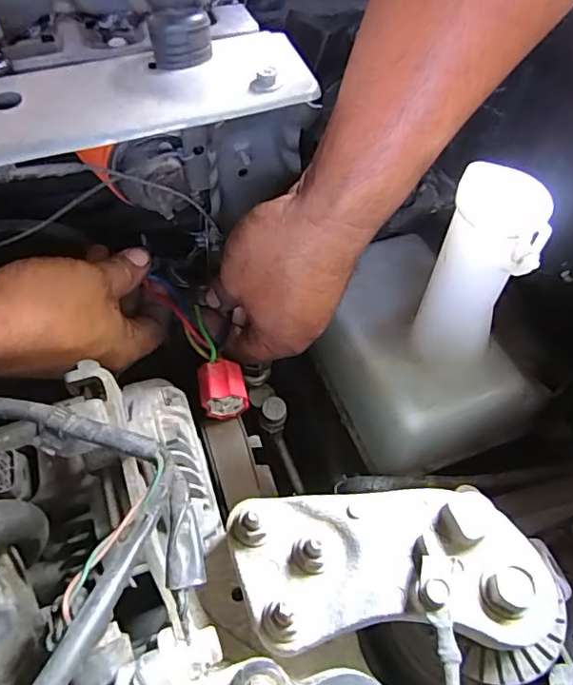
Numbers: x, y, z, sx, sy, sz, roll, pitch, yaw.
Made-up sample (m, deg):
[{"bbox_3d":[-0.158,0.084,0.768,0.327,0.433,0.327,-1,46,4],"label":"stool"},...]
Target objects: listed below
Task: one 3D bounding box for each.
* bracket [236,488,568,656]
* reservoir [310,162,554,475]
[{"bbox_3d":[0.045,0.098,0.245,0.138,0.028,0.064,-1,54,-1],"label":"bracket"},{"bbox_3d":[0.097,-0.015,0.341,0.124,0.201,0.135,-34,61,-22],"label":"reservoir"}]

